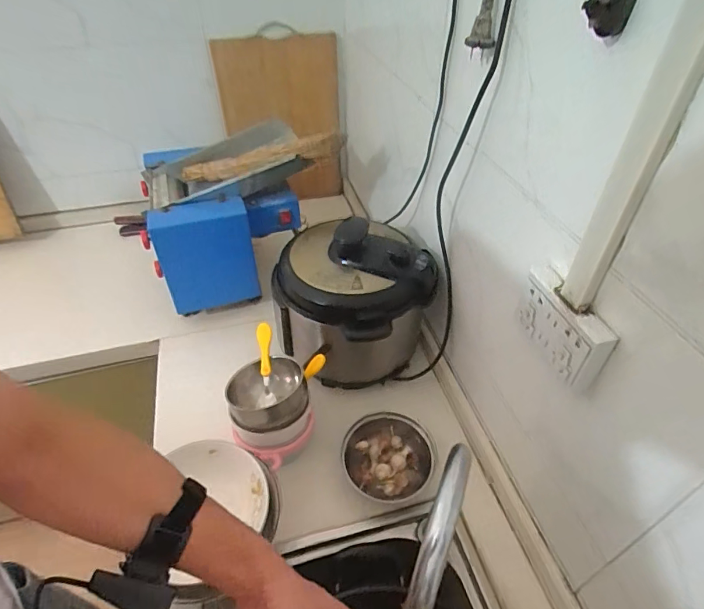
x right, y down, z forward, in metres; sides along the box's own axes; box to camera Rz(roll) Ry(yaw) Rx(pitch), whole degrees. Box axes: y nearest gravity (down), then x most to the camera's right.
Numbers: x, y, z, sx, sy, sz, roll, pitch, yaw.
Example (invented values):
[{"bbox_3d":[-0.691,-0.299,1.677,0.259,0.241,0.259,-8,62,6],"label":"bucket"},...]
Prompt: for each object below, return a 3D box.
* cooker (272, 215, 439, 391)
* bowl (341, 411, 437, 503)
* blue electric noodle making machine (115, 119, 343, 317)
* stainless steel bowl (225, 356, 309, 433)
[{"bbox_3d":[-0.004,-0.011,0.815,0.244,0.253,0.252,0,43,0],"label":"cooker"},{"bbox_3d":[0.059,0.244,0.717,0.146,0.044,0.142,3,43,2],"label":"bowl"},{"bbox_3d":[-0.243,-0.208,0.994,0.389,0.316,0.286,-12,44,-13],"label":"blue electric noodle making machine"},{"bbox_3d":[-0.127,0.130,0.665,0.116,0.061,0.111,-21,47,-21],"label":"stainless steel bowl"}]

